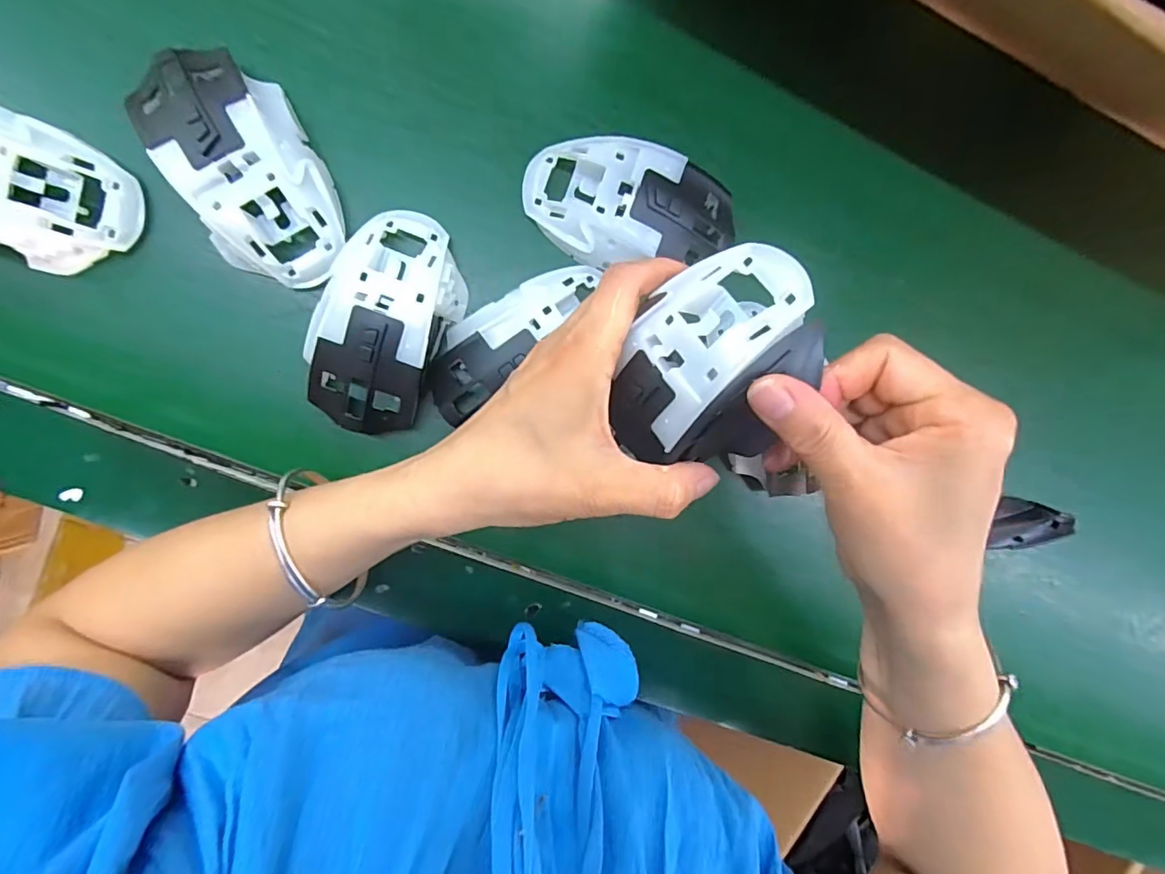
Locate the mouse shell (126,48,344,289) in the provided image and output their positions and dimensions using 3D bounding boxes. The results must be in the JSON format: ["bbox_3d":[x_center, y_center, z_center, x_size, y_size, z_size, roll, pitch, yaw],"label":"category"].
[{"bbox_3d":[-0.164,-0.131,0.262,0.063,0.037,0.110,-27,98,-4],"label":"mouse shell"}]

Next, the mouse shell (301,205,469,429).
[{"bbox_3d":[-0.101,-0.059,0.276,0.060,0.036,0.114,19,93,-9],"label":"mouse shell"}]

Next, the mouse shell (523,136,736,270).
[{"bbox_3d":[0.027,-0.119,0.287,0.116,0.036,0.067,6,95,-8],"label":"mouse shell"}]

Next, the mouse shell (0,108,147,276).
[{"bbox_3d":[-0.275,-0.120,0.247,0.110,0.038,0.063,21,93,-9],"label":"mouse shell"}]

